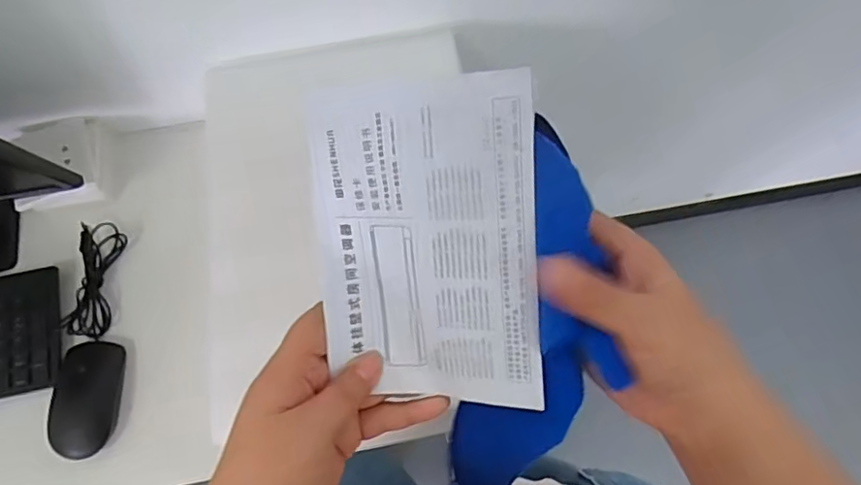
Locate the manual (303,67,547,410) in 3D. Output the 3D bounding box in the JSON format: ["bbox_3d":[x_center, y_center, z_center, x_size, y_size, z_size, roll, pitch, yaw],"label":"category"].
[{"bbox_3d":[-0.005,0.004,0.291,0.116,0.009,0.163,0,105,22],"label":"manual"}]

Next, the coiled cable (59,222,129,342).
[{"bbox_3d":[-0.351,0.037,0.597,0.041,0.019,0.117,3,72,3],"label":"coiled cable"}]

